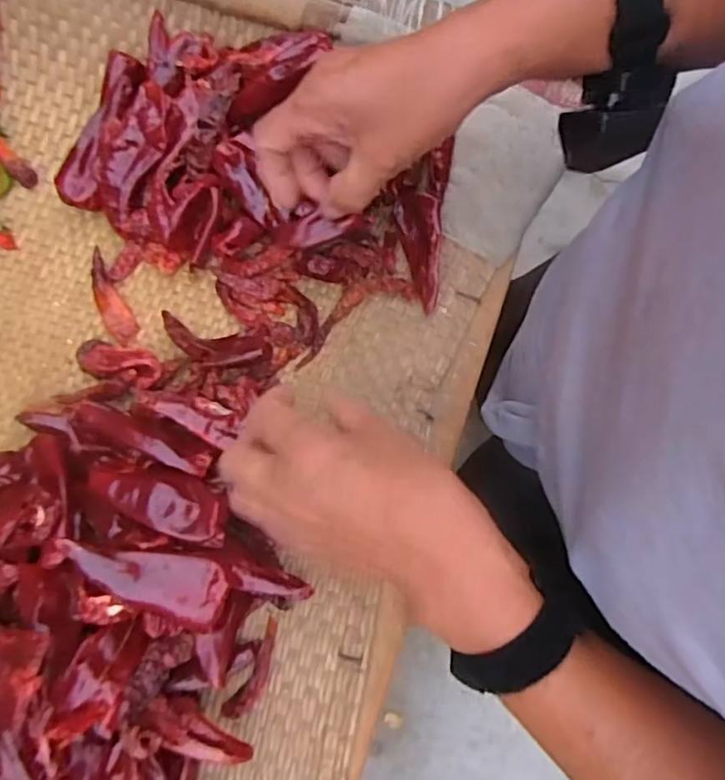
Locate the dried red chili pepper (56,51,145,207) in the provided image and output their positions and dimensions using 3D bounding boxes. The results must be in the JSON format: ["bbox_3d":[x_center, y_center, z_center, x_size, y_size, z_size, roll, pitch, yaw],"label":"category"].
[{"bbox_3d":[-0.192,-0.189,0.449,0.031,0.019,0.114,27,97,8],"label":"dried red chili pepper"}]

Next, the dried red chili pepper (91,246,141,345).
[{"bbox_3d":[-0.186,-0.067,0.449,0.022,0.007,0.069,-22,95,-4],"label":"dried red chili pepper"}]

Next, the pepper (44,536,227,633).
[{"bbox_3d":[-0.123,0.099,0.332,0.102,0.025,0.036,18,79,5],"label":"pepper"}]

